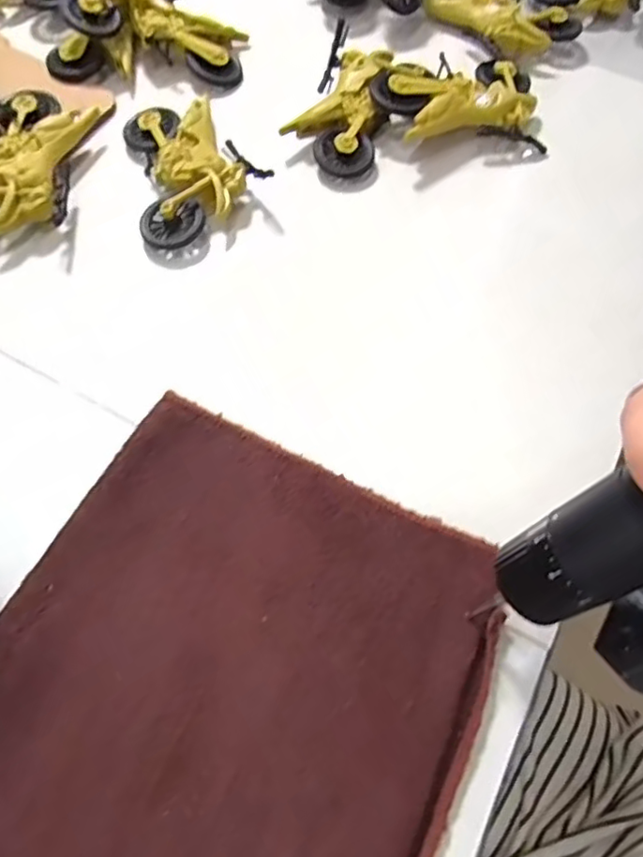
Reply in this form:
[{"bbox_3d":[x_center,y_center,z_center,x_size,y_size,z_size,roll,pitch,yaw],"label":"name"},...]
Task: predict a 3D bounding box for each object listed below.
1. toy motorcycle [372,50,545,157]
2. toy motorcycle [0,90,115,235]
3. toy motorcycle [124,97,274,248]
[{"bbox_3d":[0.090,-0.216,0.384,0.110,0.030,0.073,-6,65,-4],"label":"toy motorcycle"},{"bbox_3d":[-0.183,-0.163,0.355,0.079,0.029,0.117,3,64,0],"label":"toy motorcycle"},{"bbox_3d":[-0.087,-0.159,0.354,0.079,0.025,0.100,-31,69,-15],"label":"toy motorcycle"}]

